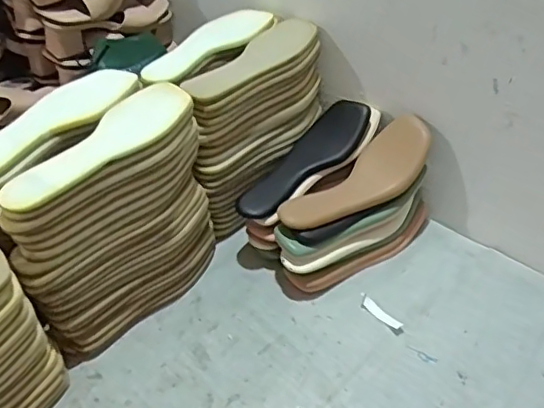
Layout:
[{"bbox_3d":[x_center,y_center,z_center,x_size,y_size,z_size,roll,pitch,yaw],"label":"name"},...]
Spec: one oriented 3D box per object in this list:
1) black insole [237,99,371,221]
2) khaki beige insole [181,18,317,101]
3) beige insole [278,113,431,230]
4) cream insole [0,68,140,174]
[{"bbox_3d":[0.043,-0.060,0.791,0.226,0.026,0.074,-44,53,-18],"label":"black insole"},{"bbox_3d":[-0.024,-0.195,0.773,0.085,0.023,0.229,23,47,28],"label":"khaki beige insole"},{"bbox_3d":[0.111,-0.030,0.749,0.223,0.051,0.080,-35,47,-10],"label":"beige insole"},{"bbox_3d":[-0.250,-0.095,0.647,0.069,0.010,0.229,33,54,19],"label":"cream insole"}]

